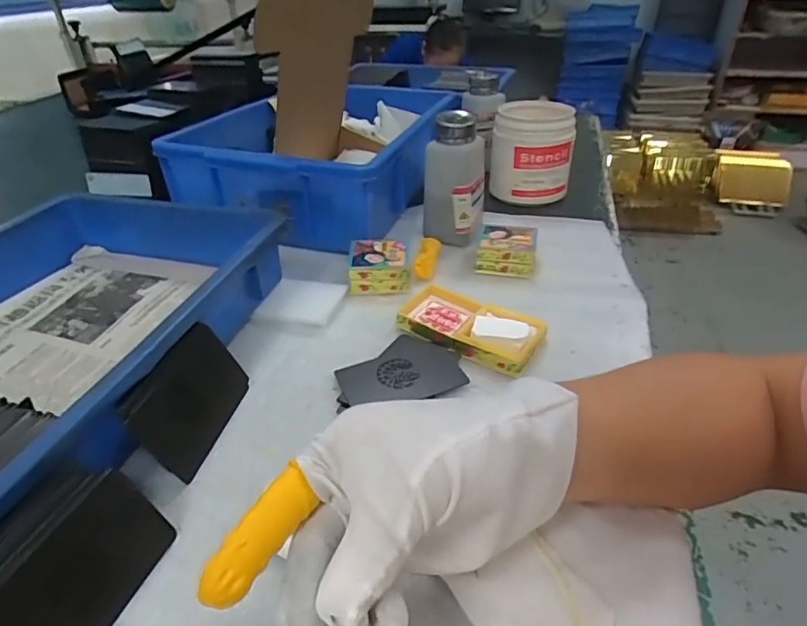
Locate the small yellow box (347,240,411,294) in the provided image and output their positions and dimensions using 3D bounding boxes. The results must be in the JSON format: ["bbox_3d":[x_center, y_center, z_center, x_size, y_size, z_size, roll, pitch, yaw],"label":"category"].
[{"bbox_3d":[-0.022,-0.045,0.481,0.054,0.027,0.049,0,35,0],"label":"small yellow box"}]

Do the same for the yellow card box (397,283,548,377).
[{"bbox_3d":[0.051,0.007,0.413,0.116,0.019,0.059,20,40,27],"label":"yellow card box"}]

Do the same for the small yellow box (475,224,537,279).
[{"bbox_3d":[0.102,-0.062,0.504,0.053,0.032,0.049,8,36,12],"label":"small yellow box"}]

